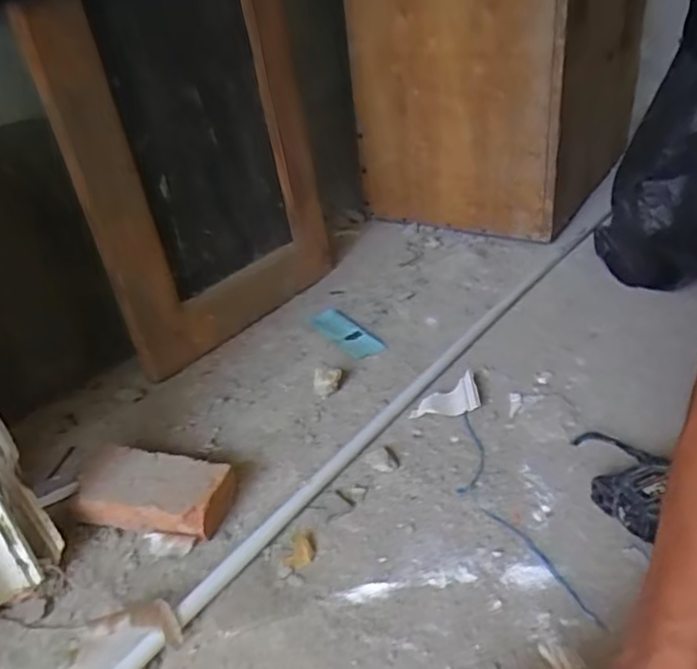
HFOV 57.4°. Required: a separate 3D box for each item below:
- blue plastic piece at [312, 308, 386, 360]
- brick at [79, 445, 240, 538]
[{"bbox_3d":[-0.006,-0.005,0.965,0.059,0.006,0.152,-17,30,-23],"label":"blue plastic piece"},{"bbox_3d":[-0.213,0.168,0.685,0.172,0.048,0.080,6,35,16],"label":"brick"}]

